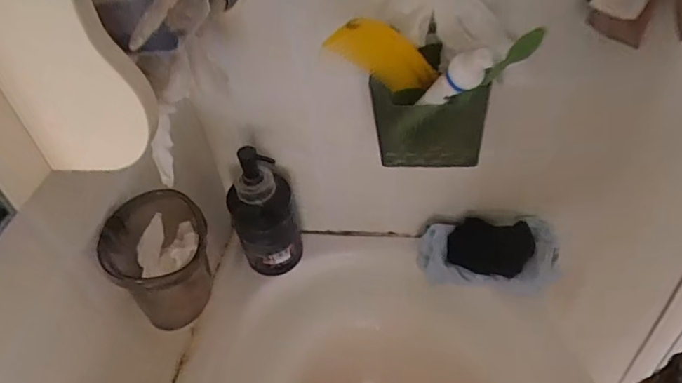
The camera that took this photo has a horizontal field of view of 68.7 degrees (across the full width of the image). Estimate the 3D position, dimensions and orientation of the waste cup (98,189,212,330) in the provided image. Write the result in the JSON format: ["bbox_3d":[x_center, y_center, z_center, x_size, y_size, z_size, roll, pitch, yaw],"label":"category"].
[{"bbox_3d":[-0.153,0.066,0.445,0.083,0.102,0.088,-4,44,4],"label":"waste cup"}]

